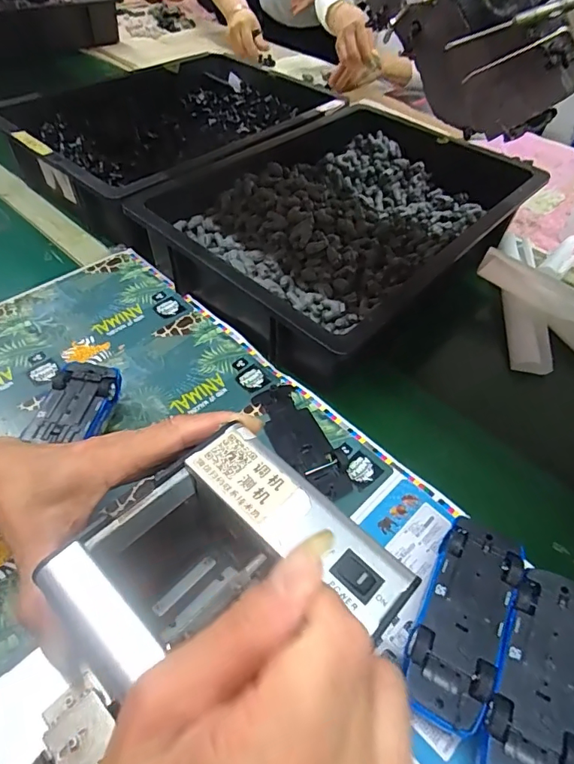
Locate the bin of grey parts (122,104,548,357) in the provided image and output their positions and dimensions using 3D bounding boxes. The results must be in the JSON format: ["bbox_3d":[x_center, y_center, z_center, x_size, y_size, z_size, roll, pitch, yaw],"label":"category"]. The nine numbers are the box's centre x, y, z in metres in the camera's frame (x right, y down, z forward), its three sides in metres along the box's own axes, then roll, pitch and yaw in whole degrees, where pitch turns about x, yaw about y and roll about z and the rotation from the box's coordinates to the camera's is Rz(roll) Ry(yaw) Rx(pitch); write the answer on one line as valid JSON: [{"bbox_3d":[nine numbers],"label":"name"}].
[{"bbox_3d":[0.072,-0.201,0.603,0.314,0.096,0.441,36,54,23],"label":"bin of grey parts"}]

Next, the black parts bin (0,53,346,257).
[{"bbox_3d":[-0.153,-0.381,0.740,0.344,0.095,0.463,37,55,24],"label":"black parts bin"}]

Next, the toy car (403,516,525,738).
[{"bbox_3d":[0.113,0.161,0.323,0.055,0.045,0.126,26,52,17],"label":"toy car"}]

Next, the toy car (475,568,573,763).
[{"bbox_3d":[0.154,0.189,0.301,0.054,0.048,0.128,26,52,17],"label":"toy car"}]

